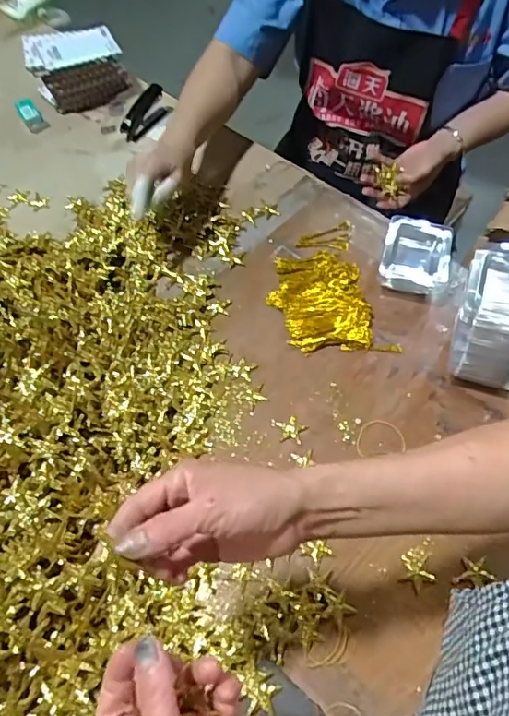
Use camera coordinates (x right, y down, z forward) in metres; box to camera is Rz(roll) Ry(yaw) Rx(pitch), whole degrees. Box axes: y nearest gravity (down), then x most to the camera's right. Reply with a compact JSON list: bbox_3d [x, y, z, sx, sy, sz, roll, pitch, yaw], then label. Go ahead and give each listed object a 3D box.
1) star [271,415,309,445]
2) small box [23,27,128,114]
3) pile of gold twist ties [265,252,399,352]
[{"bbox_3d":[0.040,0.080,0.604,0.041,0.004,0.034,-1,58,3],"label":"star"},{"bbox_3d":[-0.304,-0.497,0.923,0.157,0.092,0.082,-18,59,-8],"label":"small box"},{"bbox_3d":[0.089,-0.073,0.685,0.121,0.023,0.173,-14,59,-5],"label":"pile of gold twist ties"}]

